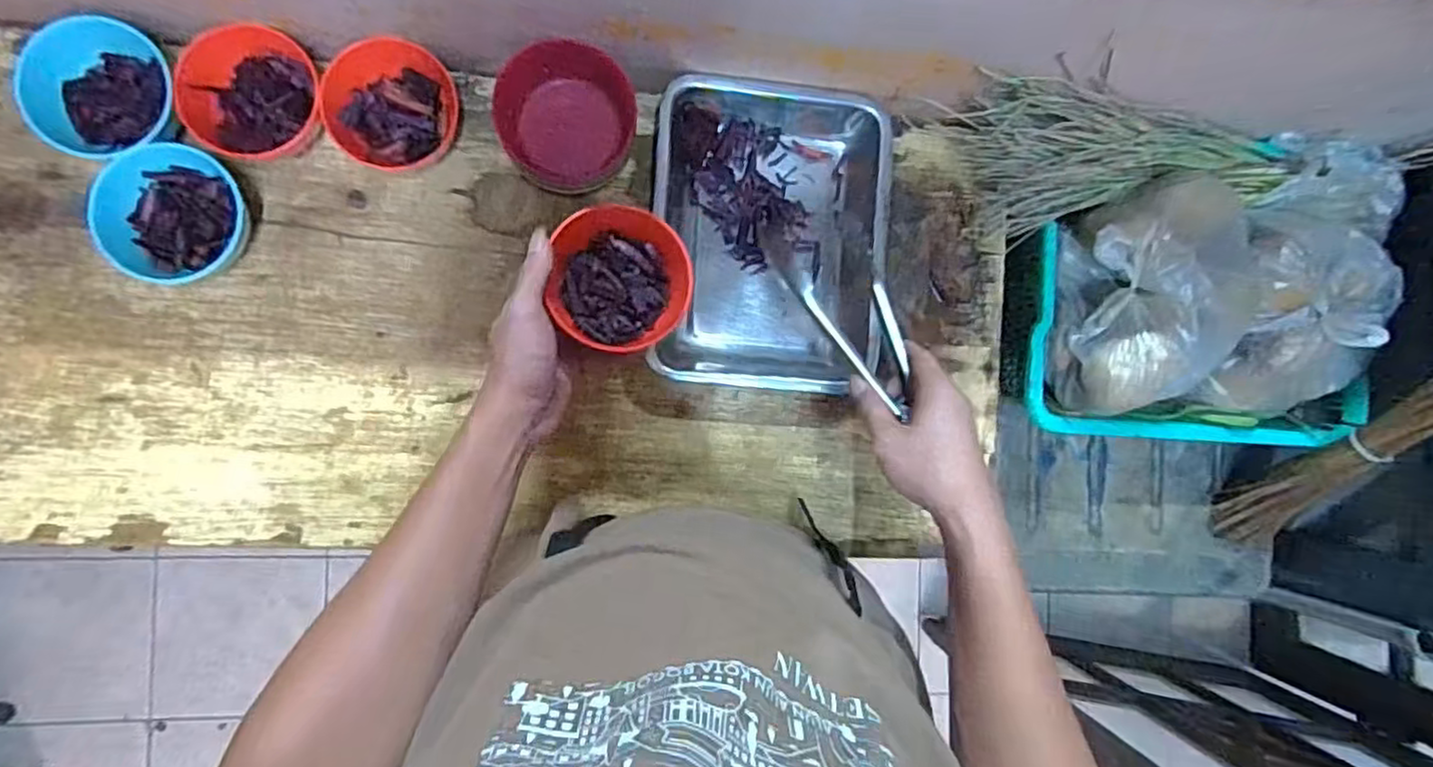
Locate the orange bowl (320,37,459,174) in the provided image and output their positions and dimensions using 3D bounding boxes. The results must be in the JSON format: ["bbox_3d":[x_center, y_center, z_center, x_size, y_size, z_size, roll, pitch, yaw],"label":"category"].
[{"bbox_3d":[-0.285,-0.245,0.612,0.104,0.053,0.099,0,88,-7],"label":"orange bowl"}]

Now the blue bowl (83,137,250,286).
[{"bbox_3d":[-0.454,-0.139,0.586,0.100,0.055,0.111,19,85,-6],"label":"blue bowl"}]

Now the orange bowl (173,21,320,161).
[{"bbox_3d":[-0.398,-0.247,0.598,0.108,0.048,0.114,0,88,-7],"label":"orange bowl"}]

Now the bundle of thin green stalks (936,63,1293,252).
[{"bbox_3d":[0.392,-0.201,0.652,0.348,0.082,0.109,3,89,-8],"label":"bundle of thin green stalks"}]

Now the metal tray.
[{"bbox_3d":[0.049,-0.136,0.664,0.212,0.070,0.277,3,87,-7],"label":"metal tray"}]

